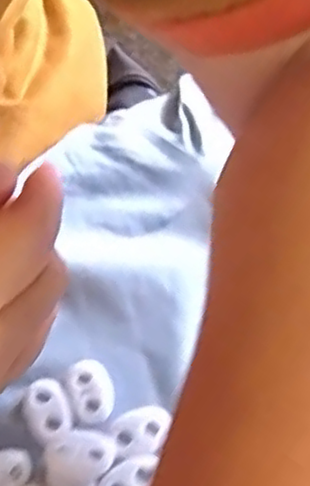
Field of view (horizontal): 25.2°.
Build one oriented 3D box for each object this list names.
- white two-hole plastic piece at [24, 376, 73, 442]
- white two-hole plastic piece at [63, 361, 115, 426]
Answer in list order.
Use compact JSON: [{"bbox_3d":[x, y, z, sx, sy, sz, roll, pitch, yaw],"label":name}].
[{"bbox_3d":[-0.037,0.058,0.240,0.015,0.007,0.023,-18,65,-8],"label":"white two-hole plastic piece"},{"bbox_3d":[-0.022,0.053,0.245,0.016,0.006,0.022,-22,65,-10],"label":"white two-hole plastic piece"}]

